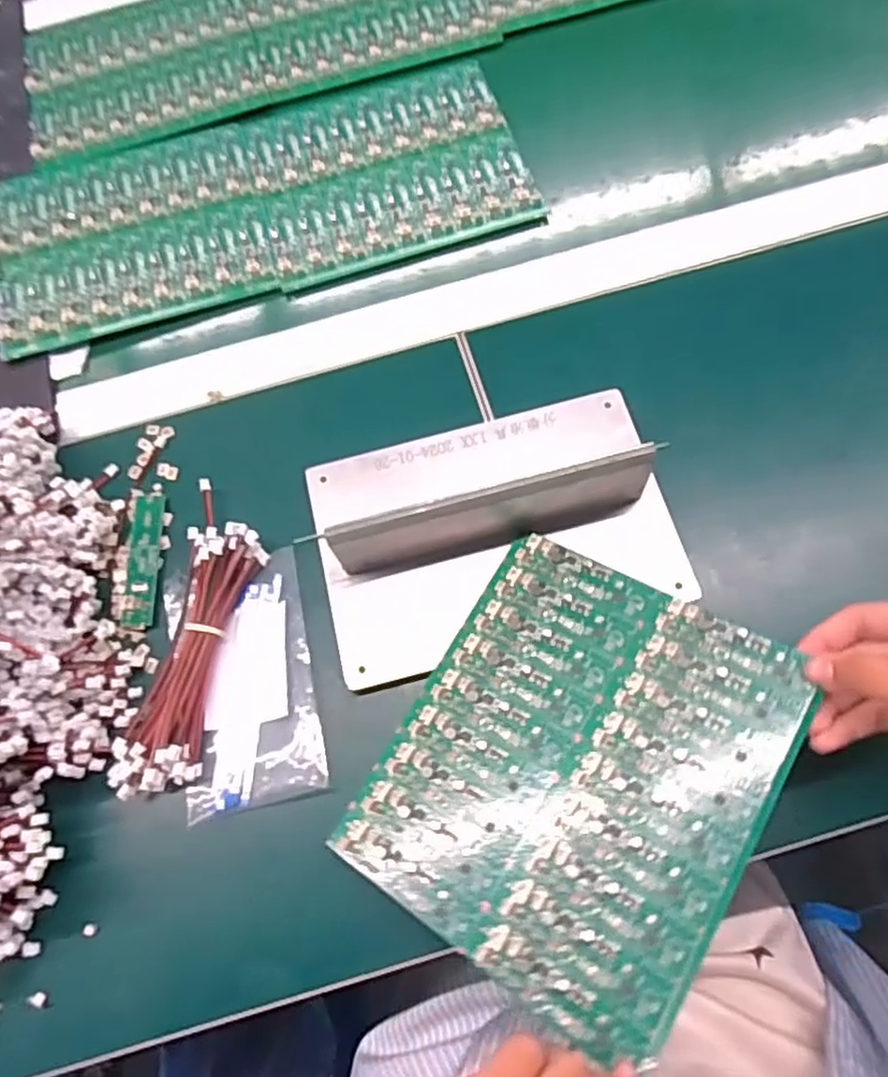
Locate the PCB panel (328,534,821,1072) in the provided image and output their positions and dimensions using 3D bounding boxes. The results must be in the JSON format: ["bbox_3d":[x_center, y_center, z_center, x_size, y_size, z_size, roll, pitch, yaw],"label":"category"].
[{"bbox_3d":[0.061,0.109,0.340,0.168,0.005,0.195,26,76,27],"label":"PCB panel"}]

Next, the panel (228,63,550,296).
[{"bbox_3d":[-0.043,-0.280,0.530,0.194,0.007,0.175,-17,69,-2],"label":"panel"}]

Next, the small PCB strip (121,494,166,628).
[{"bbox_3d":[-0.184,0.012,0.429,0.018,0.006,0.085,-4,68,3],"label":"small PCB strip"}]

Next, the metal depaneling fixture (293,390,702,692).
[{"bbox_3d":[0.026,-0.012,0.388,0.199,0.064,0.140,-15,69,-1],"label":"metal depaneling fixture"}]

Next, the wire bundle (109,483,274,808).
[{"bbox_3d":[-0.143,0.055,0.401,0.047,0.021,0.171,9,69,8],"label":"wire bundle"}]

